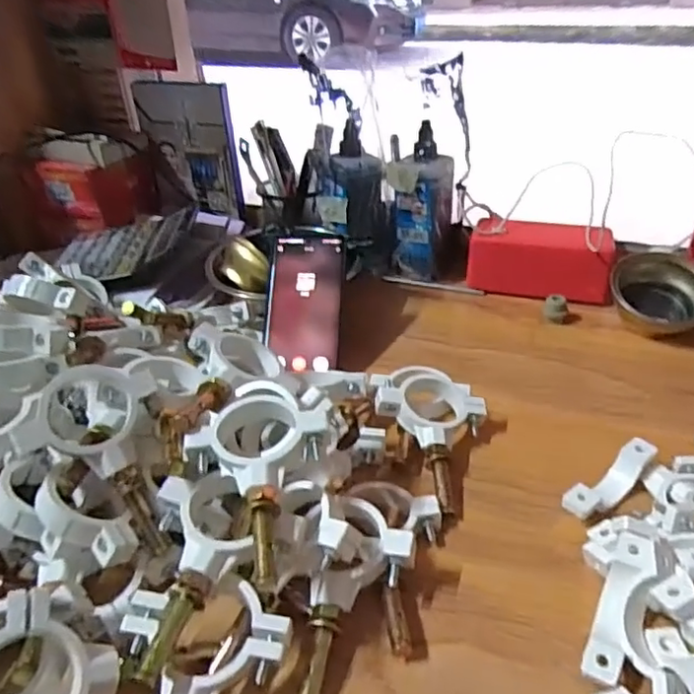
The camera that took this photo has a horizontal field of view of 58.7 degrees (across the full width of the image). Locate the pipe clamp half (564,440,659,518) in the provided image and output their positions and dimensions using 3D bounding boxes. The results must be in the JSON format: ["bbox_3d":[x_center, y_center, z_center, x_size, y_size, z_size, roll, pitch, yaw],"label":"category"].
[{"bbox_3d":[0.186,0.100,0.439,0.089,0.032,0.020,-25,40,-30],"label":"pipe clamp half"}]

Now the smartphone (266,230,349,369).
[{"bbox_3d":[-0.040,-0.048,0.590,0.073,0.011,0.146,0,69,4],"label":"smartphone"}]

